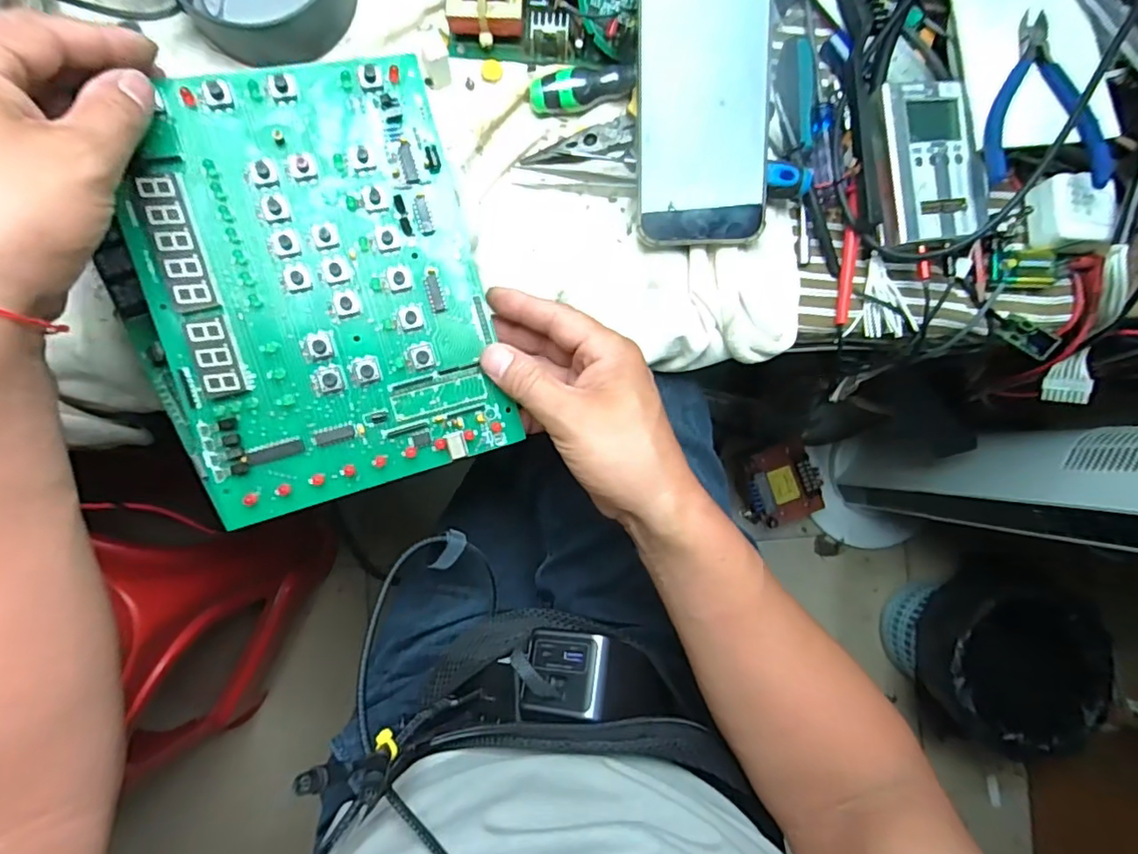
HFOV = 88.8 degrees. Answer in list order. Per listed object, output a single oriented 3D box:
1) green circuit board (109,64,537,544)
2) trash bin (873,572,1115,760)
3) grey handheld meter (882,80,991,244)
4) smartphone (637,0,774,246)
[{"bbox_3d":[-0.126,-0.072,0.300,0.165,0.009,0.210,-17,97,-16],"label":"green circuit board"},{"bbox_3d":[0.705,0.384,0.988,0.310,0.229,0.257,11,87,-5],"label":"trash bin"},{"bbox_3d":[0.234,-0.172,0.382,0.055,0.026,0.100,-7,89,-5],"label":"grey handheld meter"},{"bbox_3d":[0.081,-0.194,0.350,0.078,0.009,0.158,-1,99,3],"label":"smartphone"}]

